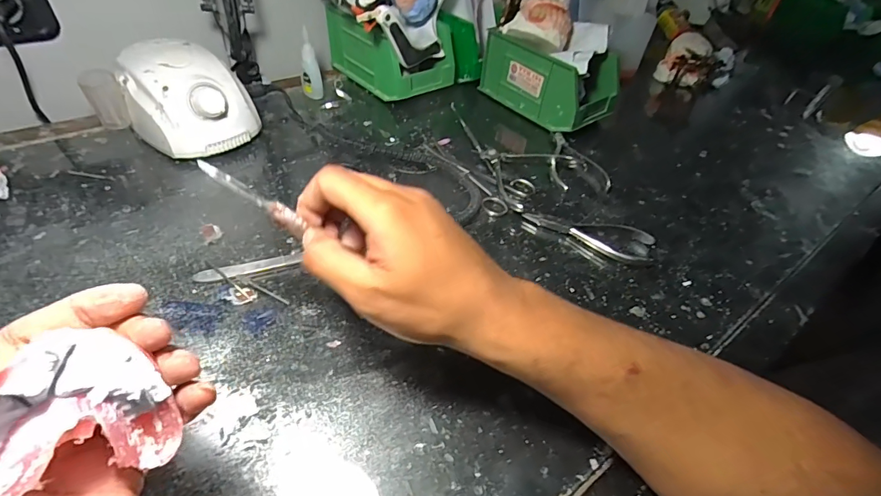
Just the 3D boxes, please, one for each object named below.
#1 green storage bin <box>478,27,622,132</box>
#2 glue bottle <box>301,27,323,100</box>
[{"bbox_3d":[0.154,-0.237,0.585,0.101,0.082,0.169,-28,54,-30],"label":"green storage bin"},{"bbox_3d":[-0.167,-0.234,0.544,0.018,0.083,0.024,-33,57,-32],"label":"glue bottle"}]

